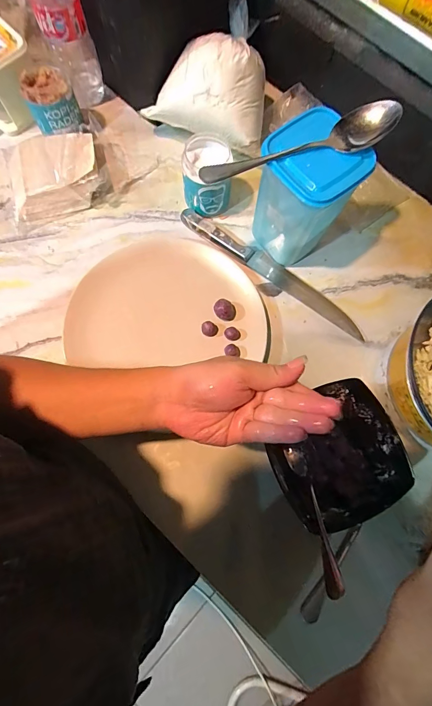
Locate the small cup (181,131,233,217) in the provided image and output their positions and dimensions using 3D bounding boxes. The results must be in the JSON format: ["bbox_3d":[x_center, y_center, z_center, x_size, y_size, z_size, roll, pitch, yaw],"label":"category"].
[{"bbox_3d":[-0.011,-0.236,0.468,0.064,0.078,0.069,0,77,-2],"label":"small cup"}]

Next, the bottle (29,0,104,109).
[{"bbox_3d":[-0.199,-0.437,0.432,0.058,0.226,0.077,-16,78,-5],"label":"bottle"}]

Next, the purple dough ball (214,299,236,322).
[{"bbox_3d":[0.012,-0.055,0.451,0.028,0.019,0.026,0,77,-2],"label":"purple dough ball"}]

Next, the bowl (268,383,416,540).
[{"bbox_3d":[0.135,0.118,0.401,0.139,0.060,0.132,-31,80,-8],"label":"bowl"}]

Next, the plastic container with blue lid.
[{"bbox_3d":[0.100,-0.183,0.421,0.084,0.156,0.096,-43,82,-11],"label":"plastic container with blue lid"}]

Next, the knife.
[{"bbox_3d":[0.080,-0.115,0.474,0.292,0.019,0.033,34,78,6],"label":"knife"}]

